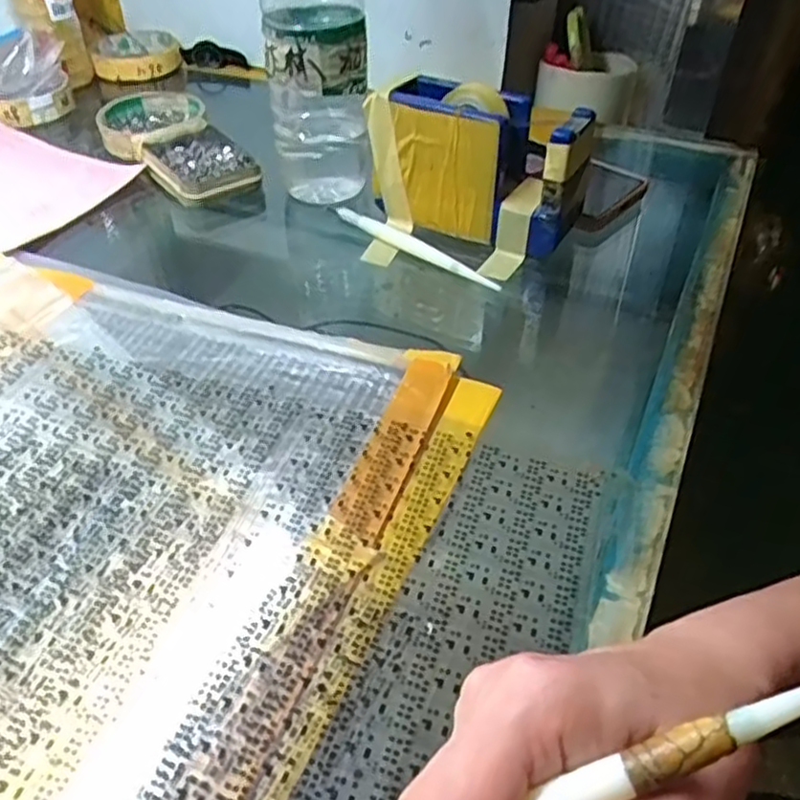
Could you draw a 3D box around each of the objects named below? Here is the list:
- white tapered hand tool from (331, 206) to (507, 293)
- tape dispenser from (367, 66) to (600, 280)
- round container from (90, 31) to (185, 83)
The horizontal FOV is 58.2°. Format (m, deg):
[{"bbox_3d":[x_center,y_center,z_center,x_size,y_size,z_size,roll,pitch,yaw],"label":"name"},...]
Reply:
[{"bbox_3d":[0.004,-0.101,0.453,0.143,0.010,0.007,33,53,30],"label":"white tapered hand tool"},{"bbox_3d":[0.051,-0.145,0.446,0.130,0.089,0.053,25,50,25],"label":"tape dispenser"},{"bbox_3d":[-0.261,-0.345,0.718,0.084,0.020,0.094,-11,45,-11],"label":"round container"}]

